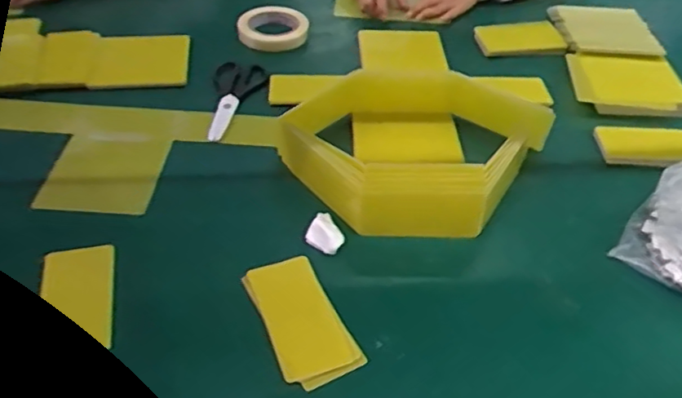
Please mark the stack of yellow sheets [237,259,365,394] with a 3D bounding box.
[{"bbox_3d":[-0.043,0.116,0.613,0.075,0.014,0.145,-19,47,-22],"label":"stack of yellow sheets"}]

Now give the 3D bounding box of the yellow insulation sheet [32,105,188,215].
[{"bbox_3d":[-0.291,-0.060,0.797,0.137,0.011,0.202,2,43,-1],"label":"yellow insulation sheet"}]

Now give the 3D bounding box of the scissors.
[{"bbox_3d":[-0.155,-0.141,0.883,0.073,0.018,0.168,12,51,-5],"label":"scissors"}]

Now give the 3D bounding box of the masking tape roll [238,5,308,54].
[{"bbox_3d":[-0.114,-0.282,1.019,0.104,0.032,0.109,2,43,-2],"label":"masking tape roll"}]

